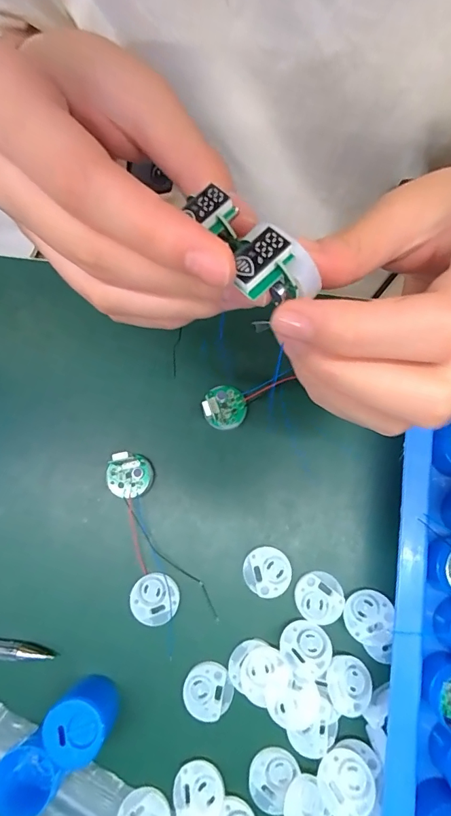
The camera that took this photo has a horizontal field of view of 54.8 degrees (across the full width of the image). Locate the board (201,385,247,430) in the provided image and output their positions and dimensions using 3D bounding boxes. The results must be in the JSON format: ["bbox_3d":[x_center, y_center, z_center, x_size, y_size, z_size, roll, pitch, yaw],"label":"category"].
[{"bbox_3d":[-0.001,0.000,0.257,0.025,0.004,0.025,0,77,2],"label":"board"}]

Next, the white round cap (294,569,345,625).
[{"bbox_3d":[0.051,0.102,0.235,0.026,0.004,0.025,0,77,2],"label":"white round cap"}]

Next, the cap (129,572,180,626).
[{"bbox_3d":[-0.039,0.104,0.237,0.026,0.006,0.026,-4,77,1],"label":"cap"}]

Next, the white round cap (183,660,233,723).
[{"bbox_3d":[-0.009,0.148,0.227,0.024,0.004,0.027,20,78,7],"label":"white round cap"}]

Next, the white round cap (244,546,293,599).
[{"bbox_3d":[0.023,0.090,0.240,0.025,0.005,0.025,0,77,2],"label":"white round cap"}]

